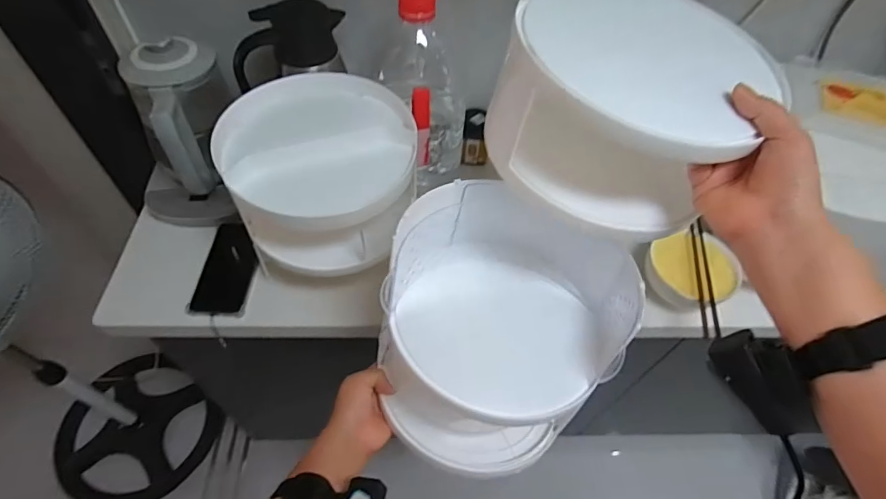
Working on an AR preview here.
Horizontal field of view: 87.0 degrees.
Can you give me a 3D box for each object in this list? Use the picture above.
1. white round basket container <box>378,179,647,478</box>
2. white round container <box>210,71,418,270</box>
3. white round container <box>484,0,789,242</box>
[{"bbox_3d":[0.061,0.089,0.525,0.228,0.221,0.249,2,52,-3],"label":"white round basket container"},{"bbox_3d":[-0.158,-0.099,0.621,0.230,0.132,0.209,5,52,0],"label":"white round container"},{"bbox_3d":[0.169,-0.136,0.436,0.206,0.121,0.203,2,52,-3],"label":"white round container"}]

